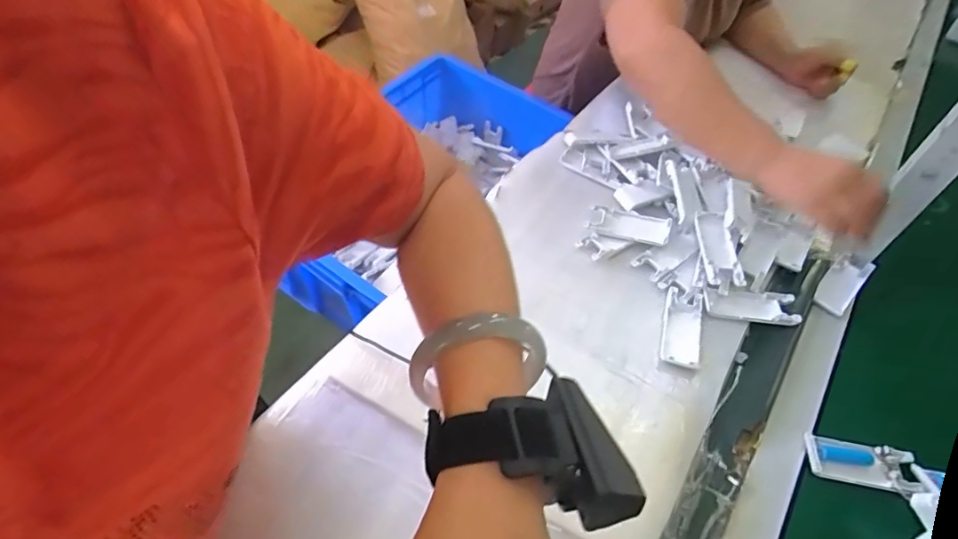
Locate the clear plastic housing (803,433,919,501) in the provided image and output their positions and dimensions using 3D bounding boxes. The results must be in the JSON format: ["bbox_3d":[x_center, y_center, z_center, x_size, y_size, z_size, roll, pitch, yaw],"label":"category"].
[{"bbox_3d":[0.375,0.191,0.503,0.103,0.013,0.042,10,51,4],"label":"clear plastic housing"}]

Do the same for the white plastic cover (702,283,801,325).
[{"bbox_3d":[0.319,0.043,0.605,0.107,0.012,0.044,6,51,1],"label":"white plastic cover"}]

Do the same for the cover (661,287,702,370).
[{"bbox_3d":[0.231,0.066,0.581,0.043,0.010,0.101,16,52,9],"label":"cover"}]

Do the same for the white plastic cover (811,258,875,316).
[{"bbox_3d":[0.454,0.016,0.639,0.094,0.012,0.040,-41,64,-17],"label":"white plastic cover"}]

